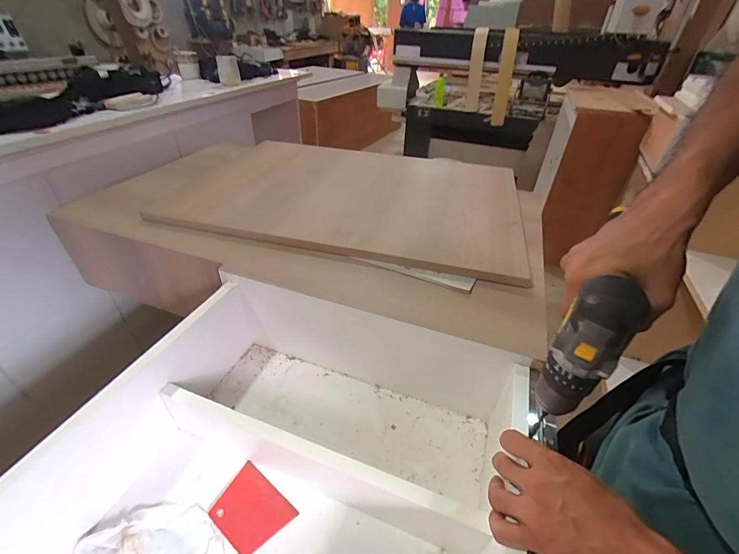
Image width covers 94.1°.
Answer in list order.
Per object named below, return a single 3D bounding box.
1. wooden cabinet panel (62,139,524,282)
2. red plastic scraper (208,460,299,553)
[{"bbox_3d":[-0.126,-0.232,0.888,0.967,0.025,0.528,9,40,9],"label":"wooden cabinet panel"},{"bbox_3d":[-0.168,0.328,0.487,0.106,0.007,0.079,26,43,28],"label":"red plastic scraper"}]

